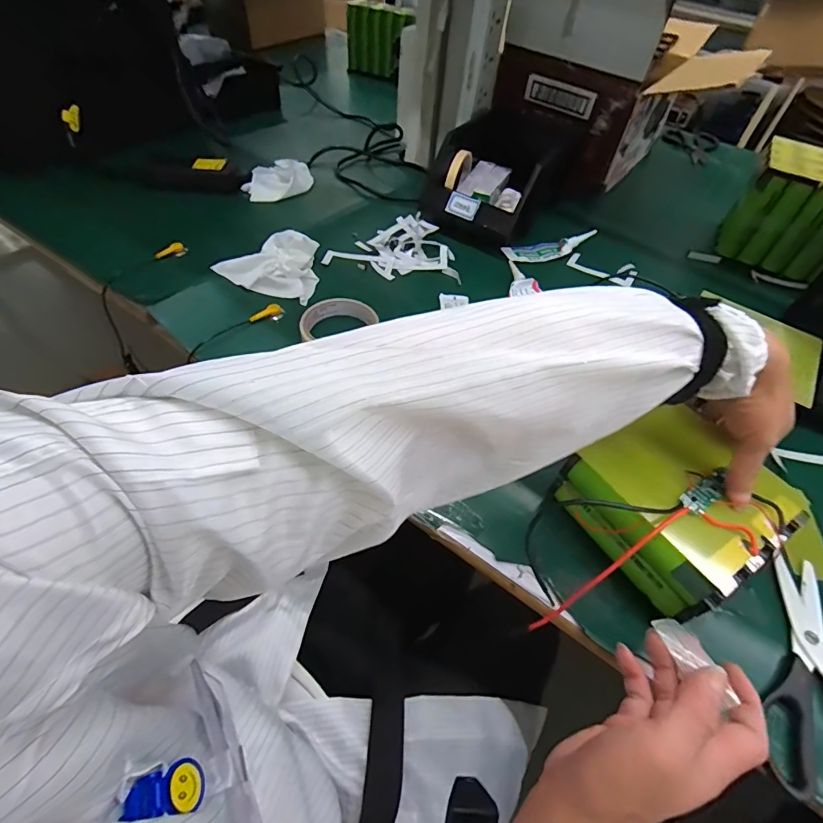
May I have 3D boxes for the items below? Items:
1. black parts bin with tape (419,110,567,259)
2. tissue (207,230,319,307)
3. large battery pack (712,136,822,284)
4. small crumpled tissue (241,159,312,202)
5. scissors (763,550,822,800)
[{"bbox_3d":[0.128,-0.370,0.728,0.170,0.108,0.214,28,55,17],"label":"black parts bin with tape"},{"bbox_3d":[-0.194,-0.203,0.617,0.134,0.049,0.097,10,51,4],"label":"tissue"},{"bbox_3d":[0.639,-0.277,0.676,0.280,0.141,0.096,31,56,19],"label":"large battery pack"},{"bbox_3d":[-0.235,-0.412,0.799,0.117,0.034,0.125,-4,52,-8],"label":"small crumpled tissue"},{"bbox_3d":[0.324,0.204,0.346,0.090,0.011,0.181,23,53,14],"label":"scissors"}]

